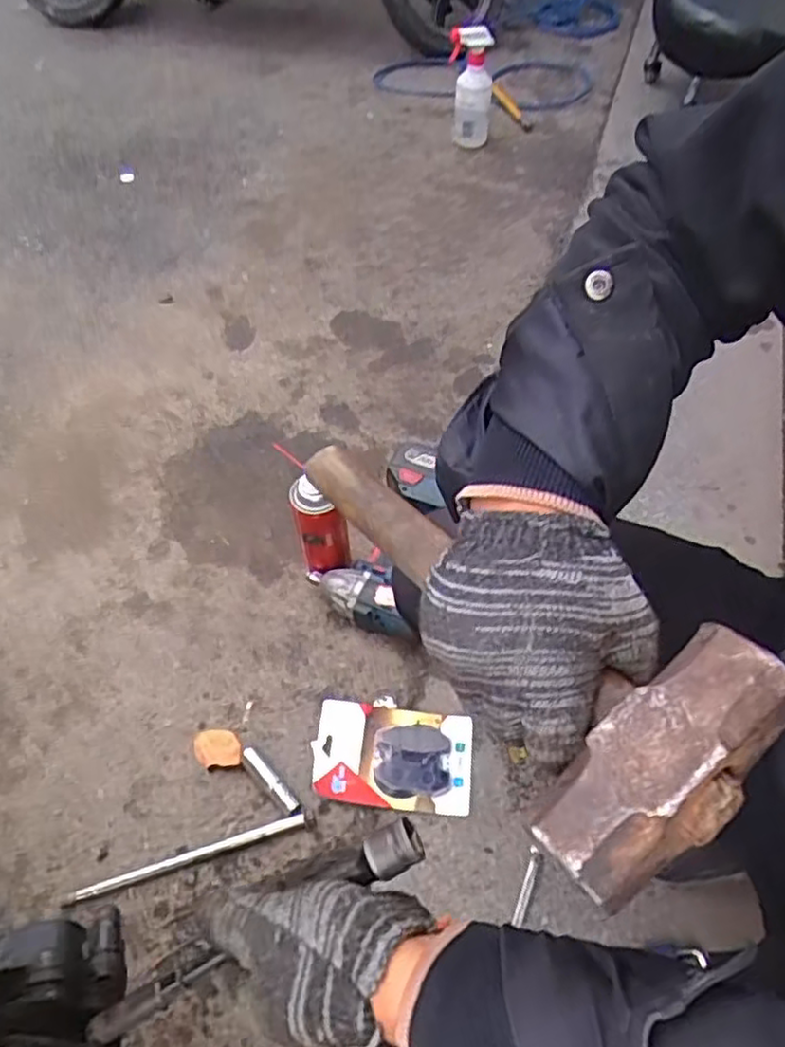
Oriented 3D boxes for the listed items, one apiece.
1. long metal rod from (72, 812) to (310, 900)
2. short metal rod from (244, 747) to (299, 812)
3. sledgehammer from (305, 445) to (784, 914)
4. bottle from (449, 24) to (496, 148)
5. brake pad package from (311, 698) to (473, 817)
[{"bbox_3d":[-0.196,0.328,0.688,0.239,0.016,0.015,-14,56,-10],"label":"long metal rod"},{"bbox_3d":[-0.126,0.266,0.720,0.012,0.012,0.083,-38,67,-24],"label":"short metal rod"},{"bbox_3d":[0.042,0.027,0.374,0.111,0.042,0.343,-24,36,-16],"label":"sledgehammer"},{"bbox_3d":[0.163,-0.905,1.424,0.084,0.224,0.117,8,55,6],"label":"bottle"},{"bbox_3d":[0.001,0.248,0.743,0.165,0.013,0.104,6,55,4],"label":"brake pad package"}]

